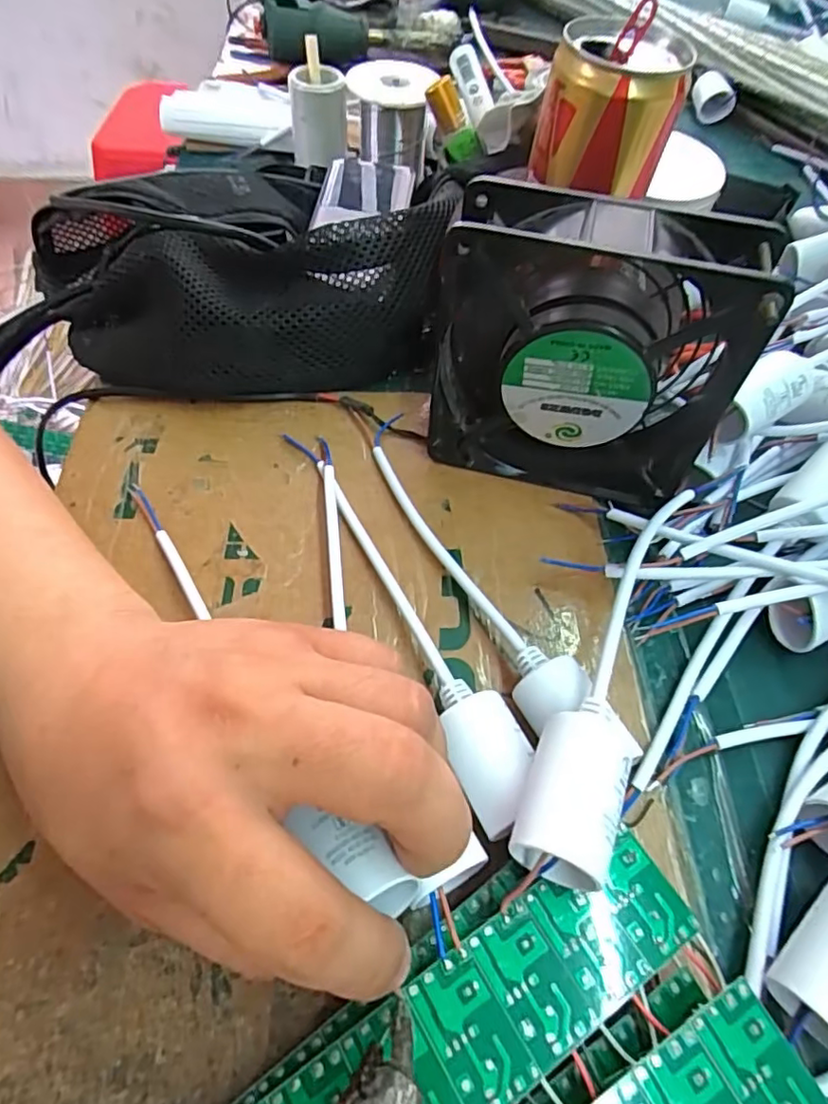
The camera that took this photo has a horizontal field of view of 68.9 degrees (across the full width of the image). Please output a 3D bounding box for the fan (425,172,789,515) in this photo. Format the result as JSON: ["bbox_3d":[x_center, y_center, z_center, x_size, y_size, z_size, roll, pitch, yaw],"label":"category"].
[{"bbox_3d":[0.071,-0.082,0.262,0.124,0.118,0.049,11,57,4],"label":"fan"}]

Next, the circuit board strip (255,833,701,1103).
[{"bbox_3d":[-0.011,0.140,0.149,0.200,0.004,0.035,-26,62,-19],"label":"circuit board strip"}]

